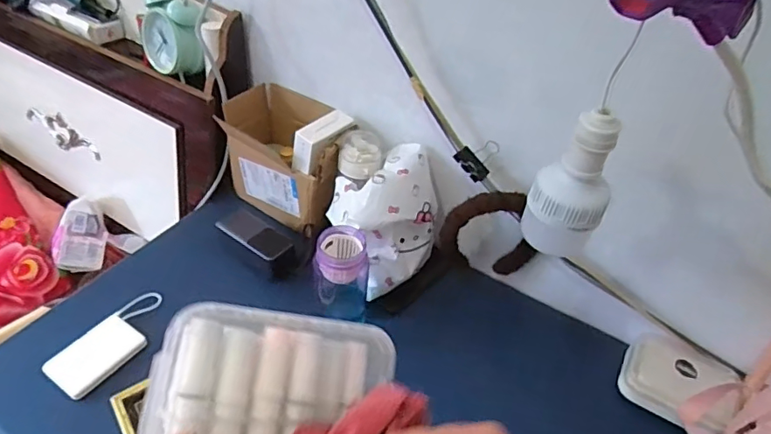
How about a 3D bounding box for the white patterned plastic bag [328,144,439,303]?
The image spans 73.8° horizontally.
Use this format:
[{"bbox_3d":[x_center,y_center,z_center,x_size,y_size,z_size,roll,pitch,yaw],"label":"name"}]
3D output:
[{"bbox_3d":[0.001,0.004,0.762,0.162,0.160,0.125,-23,49,-31],"label":"white patterned plastic bag"}]

